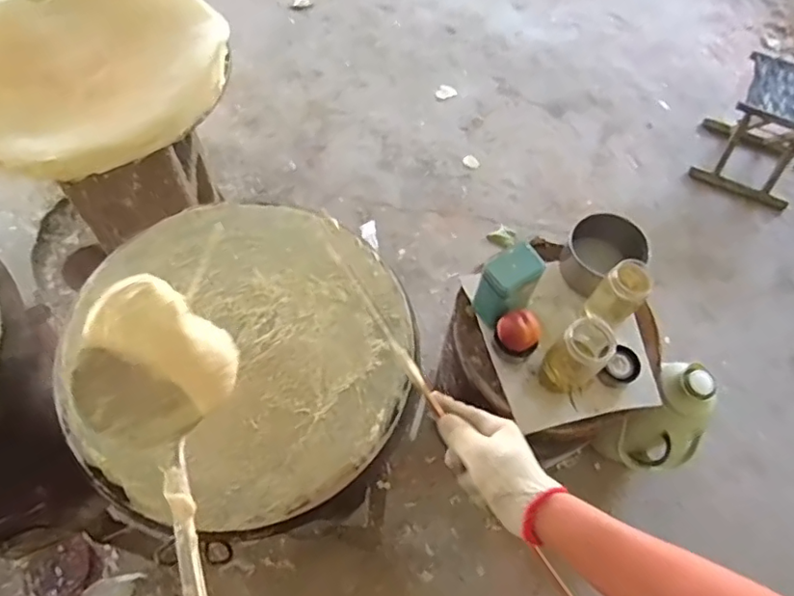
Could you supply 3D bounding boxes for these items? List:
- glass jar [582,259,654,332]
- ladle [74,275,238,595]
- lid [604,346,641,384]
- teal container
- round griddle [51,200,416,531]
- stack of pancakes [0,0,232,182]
[{"bbox_3d":[0.366,-0.005,0.950,0.068,0.138,0.071,1,64,-2],"label":"glass jar"},{"bbox_3d":[-0.134,0.159,0.373,0.113,0.093,0.358,-19,68,-11],"label":"ladle"},{"bbox_3d":[0.387,0.113,0.972,0.058,0.016,0.066,48,64,-3],"label":"lid"},{"bbox_3d":[0.187,-0.015,0.963,0.090,0.145,0.071,-30,69,-16],"label":"teal container"},{"bbox_3d":[-0.181,0.054,0.653,0.381,0.036,0.378,1,63,-1],"label":"round griddle"},{"bbox_3d":[-0.415,-0.327,0.797,0.344,0.061,0.376,11,63,4],"label":"stack of pancakes"}]

